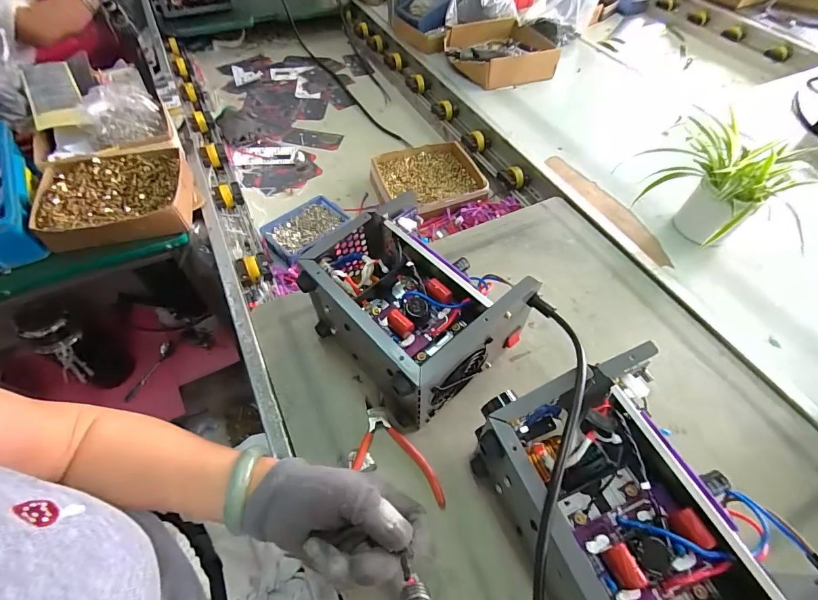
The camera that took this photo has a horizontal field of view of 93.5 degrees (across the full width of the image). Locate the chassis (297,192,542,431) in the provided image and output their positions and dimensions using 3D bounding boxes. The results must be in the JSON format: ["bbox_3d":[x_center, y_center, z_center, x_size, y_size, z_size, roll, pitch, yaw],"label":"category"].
[{"bbox_3d":[-0.001,0.014,0.484,0.194,0.156,0.218,-37,63,-23],"label":"chassis"}]

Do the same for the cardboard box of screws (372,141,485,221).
[{"bbox_3d":[0.039,-0.264,0.827,0.226,0.046,0.199,-13,56,-11],"label":"cardboard box of screws"}]

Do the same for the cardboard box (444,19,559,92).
[{"bbox_3d":[0.234,-0.663,1.018,0.257,0.080,0.249,-11,56,-10],"label":"cardboard box"}]

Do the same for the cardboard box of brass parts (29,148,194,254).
[{"bbox_3d":[-0.497,-0.177,0.658,0.224,0.050,0.186,-9,55,-8],"label":"cardboard box of brass parts"}]

